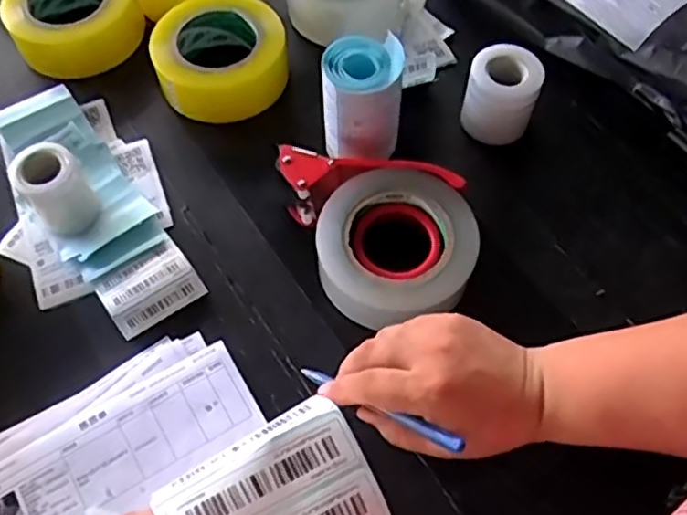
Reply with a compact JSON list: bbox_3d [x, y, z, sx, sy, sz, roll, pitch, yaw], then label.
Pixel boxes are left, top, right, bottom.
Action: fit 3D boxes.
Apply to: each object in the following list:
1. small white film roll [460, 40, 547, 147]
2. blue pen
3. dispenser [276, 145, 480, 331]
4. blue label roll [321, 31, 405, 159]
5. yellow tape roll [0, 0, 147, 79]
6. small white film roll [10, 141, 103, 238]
[{"bbox_3d":[0.139,-0.142,0.586,0.059,0.064,0.056,0,60,-1],"label":"small white film roll"},{"bbox_3d":[0.019,0.095,0.425,0.128,0.009,0.007,19,58,40],"label":"blue pen"},{"bbox_3d":[0.034,-0.019,0.533,0.124,0.063,0.160,-16,62,-10],"label":"dispenser"},{"bbox_3d":[0.016,-0.129,0.559,0.064,0.095,0.066,0,60,-1],"label":"blue label roll"},{"bbox_3d":[-0.265,-0.237,0.659,0.121,0.061,0.121,0,60,-1],"label":"yellow tape roll"},{"bbox_3d":[-0.233,-0.055,0.547,0.050,0.063,0.050,0,60,-1],"label":"small white film roll"}]

